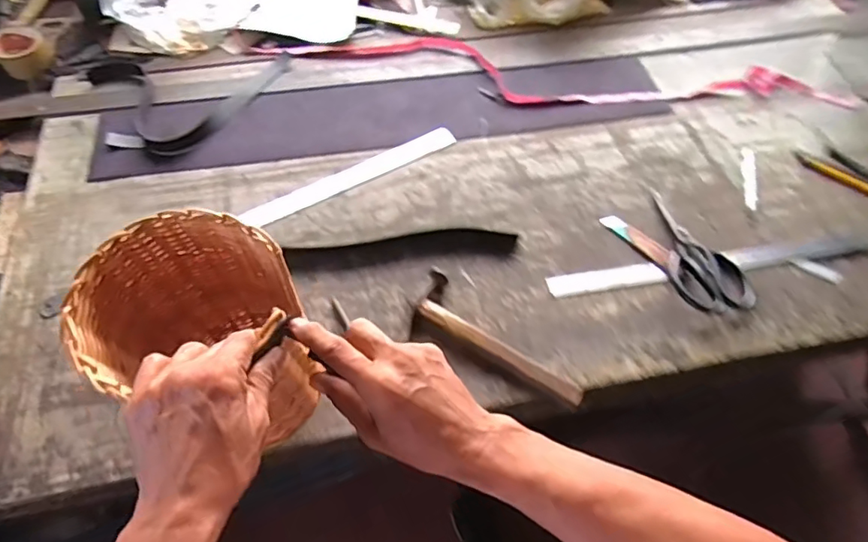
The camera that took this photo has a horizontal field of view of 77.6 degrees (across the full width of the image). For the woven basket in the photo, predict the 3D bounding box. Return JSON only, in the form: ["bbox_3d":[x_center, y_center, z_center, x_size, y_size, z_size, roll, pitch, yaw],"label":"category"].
[{"bbox_3d":[-0.195,0.059,0.479,0.149,0.211,0.152,-31,62,-20],"label":"woven basket"}]

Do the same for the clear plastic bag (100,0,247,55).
[{"bbox_3d":[-0.476,-0.510,1.003,0.211,0.111,0.210,0,57,-1],"label":"clear plastic bag"}]

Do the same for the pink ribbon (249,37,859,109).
[{"bbox_3d":[0.213,-0.351,0.969,1.035,0.012,0.161,6,57,3],"label":"pink ribbon"}]

